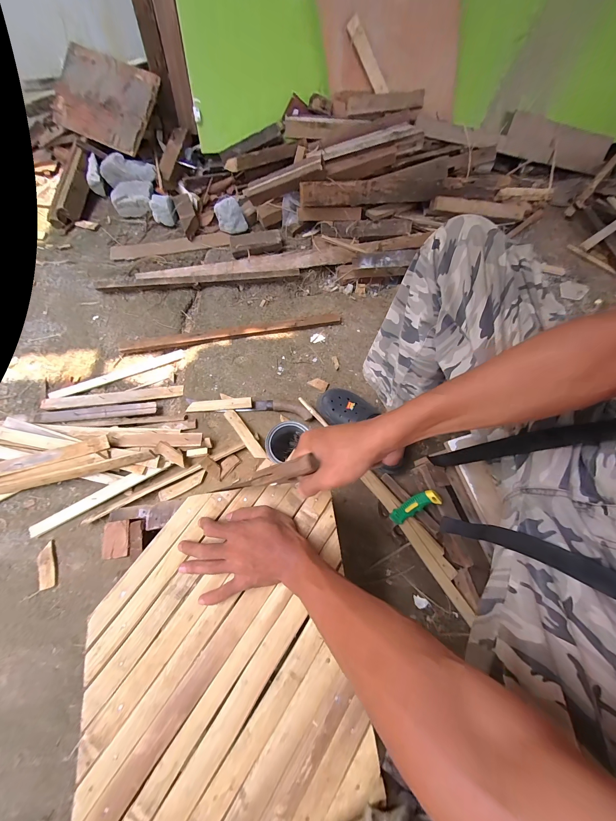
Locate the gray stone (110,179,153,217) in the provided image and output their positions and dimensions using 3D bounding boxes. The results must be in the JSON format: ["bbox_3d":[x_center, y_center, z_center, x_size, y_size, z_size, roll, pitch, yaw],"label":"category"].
[{"bbox_3d":[-0.623,-0.759,0.998,0.132,0.077,0.098,2,71,0],"label":"gray stone"}]

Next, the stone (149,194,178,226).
[{"bbox_3d":[-0.512,-0.708,0.990,0.082,0.078,0.083,0,71,0],"label":"stone"}]

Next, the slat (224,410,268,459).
[{"bbox_3d":[-0.164,0.061,0.716,0.028,0.010,0.178,-38,63,-12],"label":"slat"}]

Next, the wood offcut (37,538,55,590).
[{"bbox_3d":[-0.608,0.360,0.640,0.032,0.012,0.098,-20,72,-7],"label":"wood offcut"}]

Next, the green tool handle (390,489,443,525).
[{"bbox_3d":[0.239,0.219,0.628,0.121,0.020,0.037,-42,73,23],"label":"green tool handle"}]

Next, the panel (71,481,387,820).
[{"bbox_3d":[-0.109,0.298,0.361,0.335,0.026,0.369,-9,71,-3],"label":"panel"}]

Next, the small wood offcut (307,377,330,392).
[{"bbox_3d":[0.029,-0.076,0.792,0.057,0.010,0.028,23,73,7],"label":"small wood offcut"}]

